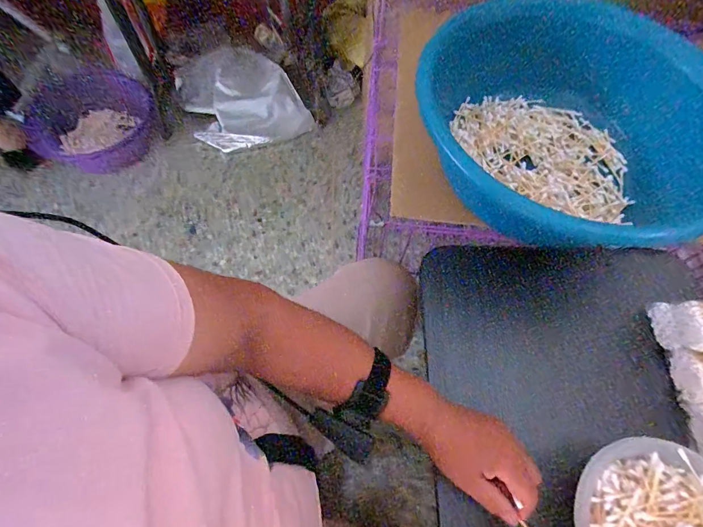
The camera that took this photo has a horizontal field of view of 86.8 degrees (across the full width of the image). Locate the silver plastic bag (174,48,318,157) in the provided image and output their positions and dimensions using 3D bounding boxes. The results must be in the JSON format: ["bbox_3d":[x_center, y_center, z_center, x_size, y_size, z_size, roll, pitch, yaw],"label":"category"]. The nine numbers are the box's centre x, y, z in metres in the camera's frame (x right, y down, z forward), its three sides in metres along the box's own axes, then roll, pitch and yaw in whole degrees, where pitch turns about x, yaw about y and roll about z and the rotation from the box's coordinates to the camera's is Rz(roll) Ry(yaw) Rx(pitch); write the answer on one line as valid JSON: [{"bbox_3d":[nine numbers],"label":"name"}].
[{"bbox_3d":[-0.315,-0.463,1.070,0.385,0.272,0.121,1,64,-1],"label":"silver plastic bag"}]

